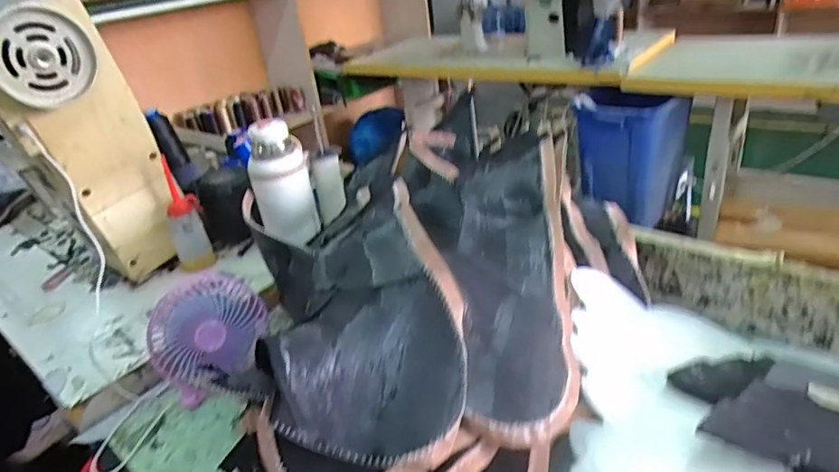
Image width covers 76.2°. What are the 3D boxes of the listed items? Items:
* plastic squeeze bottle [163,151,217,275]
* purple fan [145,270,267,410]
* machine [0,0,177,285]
[{"bbox_3d":[-0.374,-0.025,0.852,0.055,0.155,0.058,-21,31,-21],"label":"plastic squeeze bottle"},{"bbox_3d":[-0.253,0.117,0.649,0.134,0.108,0.096,-23,32,-24],"label":"purple fan"},{"bbox_3d":[-0.606,-0.155,0.868,0.504,0.414,0.177,16,38,37],"label":"machine"}]

